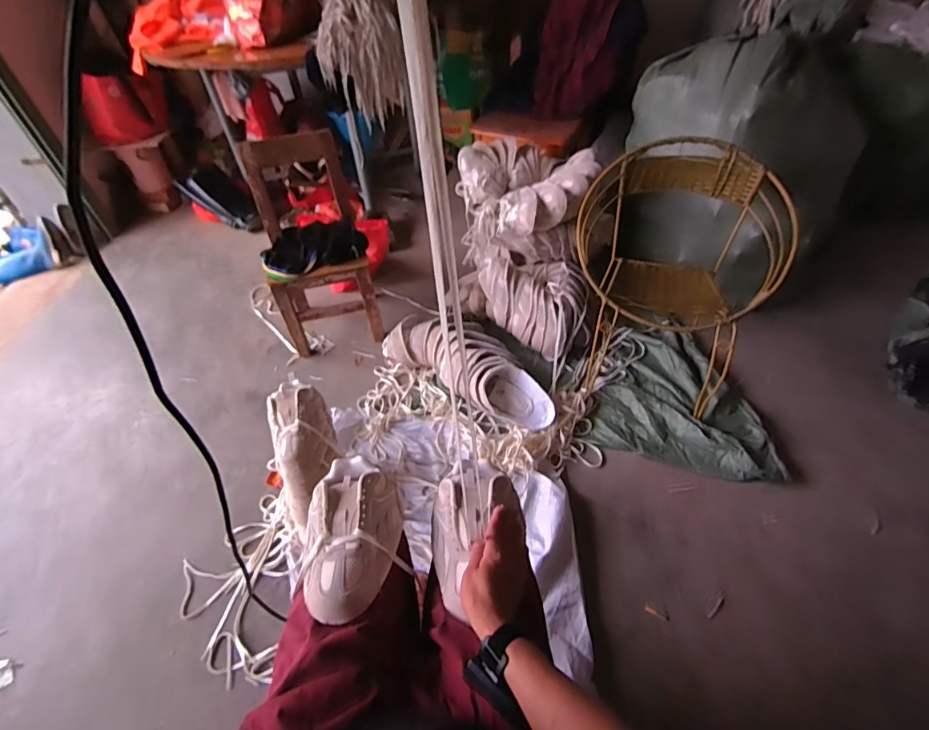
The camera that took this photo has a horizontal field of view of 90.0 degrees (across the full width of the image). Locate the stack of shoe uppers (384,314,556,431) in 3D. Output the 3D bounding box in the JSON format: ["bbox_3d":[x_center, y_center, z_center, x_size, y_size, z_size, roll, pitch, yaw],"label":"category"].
[{"bbox_3d":[0.012,-0.007,1.570,0.669,0.133,0.271,27,55,28],"label":"stack of shoe uppers"}]

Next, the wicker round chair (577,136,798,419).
[{"bbox_3d":[0.665,-0.294,1.485,0.607,0.554,0.602,10,48,16],"label":"wicker round chair"}]

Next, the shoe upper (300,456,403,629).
[{"bbox_3d":[-0.170,0.249,0.698,0.138,0.061,0.251,-5,46,2],"label":"shoe upper"}]

